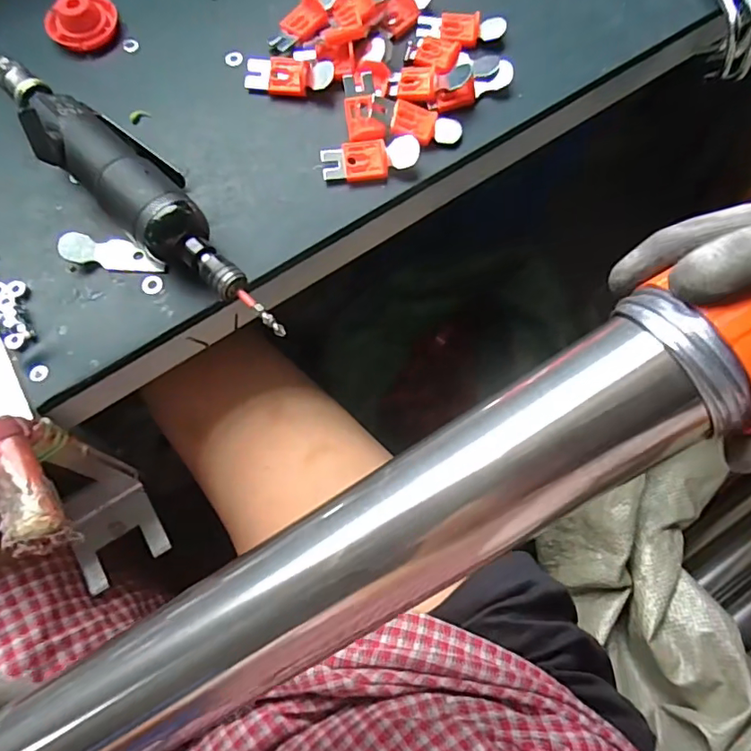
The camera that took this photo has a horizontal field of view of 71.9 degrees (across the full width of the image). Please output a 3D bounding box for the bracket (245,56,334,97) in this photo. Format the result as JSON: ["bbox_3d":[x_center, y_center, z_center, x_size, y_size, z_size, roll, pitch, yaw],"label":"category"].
[{"bbox_3d":[-0.059,-0.207,0.359,0.060,0.011,0.026,11,73,4],"label":"bracket"}]

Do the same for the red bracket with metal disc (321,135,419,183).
[{"bbox_3d":[-0.003,-0.141,0.339,0.062,0.004,0.025,-6,89,3],"label":"red bracket with metal disc"}]

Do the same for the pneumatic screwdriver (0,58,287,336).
[{"bbox_3d":[-0.144,-0.114,0.312,0.260,0.043,0.051,39,77,11],"label":"pneumatic screwdriver"}]

